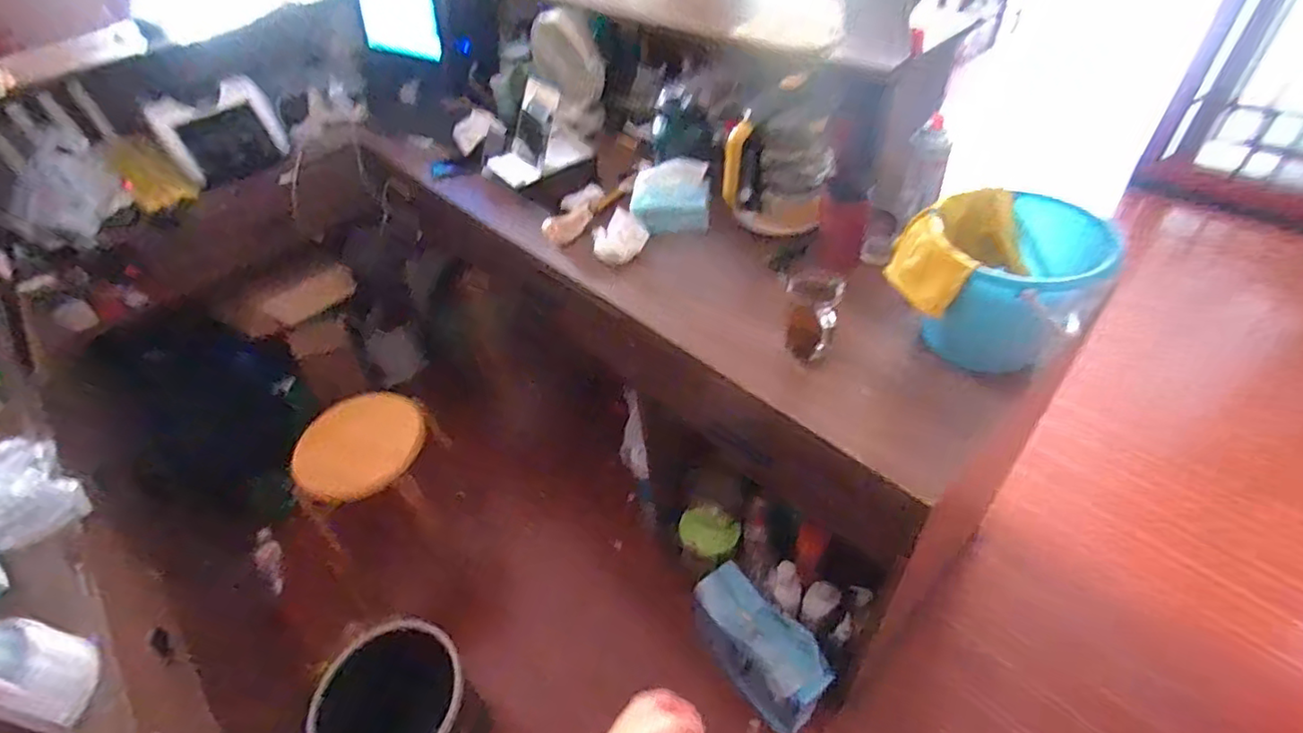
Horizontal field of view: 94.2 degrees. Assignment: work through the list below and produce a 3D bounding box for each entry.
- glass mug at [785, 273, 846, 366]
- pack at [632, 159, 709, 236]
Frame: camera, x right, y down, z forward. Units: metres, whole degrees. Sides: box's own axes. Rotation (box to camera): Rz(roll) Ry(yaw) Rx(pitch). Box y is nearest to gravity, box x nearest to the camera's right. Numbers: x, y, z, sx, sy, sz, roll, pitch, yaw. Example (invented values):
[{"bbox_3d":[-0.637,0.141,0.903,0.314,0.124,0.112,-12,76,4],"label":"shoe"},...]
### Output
[{"bbox_3d":[0.219,-0.066,0.848,0.083,0.116,0.101,13,50,19],"label":"glass mug"},{"bbox_3d":[0.034,-0.315,1.131,0.148,0.090,0.111,-1,46,6],"label":"pack"}]

